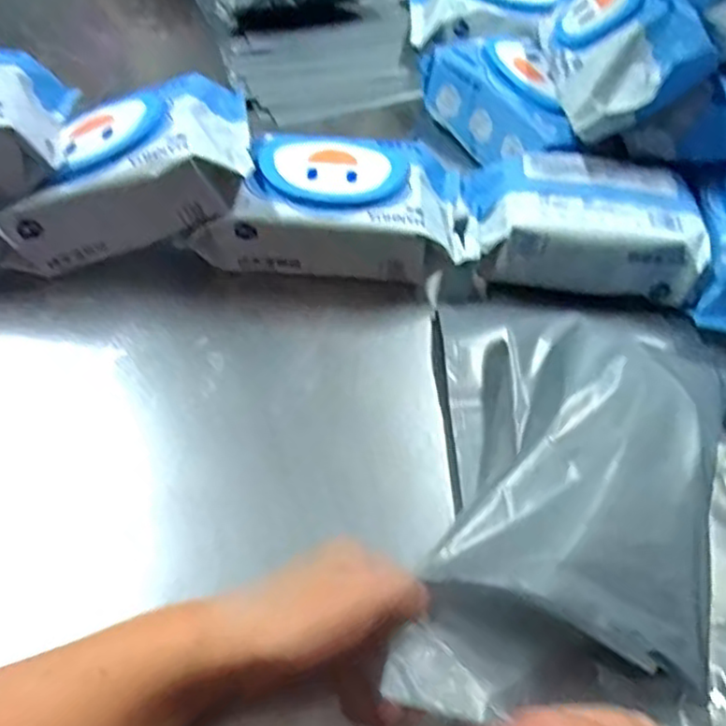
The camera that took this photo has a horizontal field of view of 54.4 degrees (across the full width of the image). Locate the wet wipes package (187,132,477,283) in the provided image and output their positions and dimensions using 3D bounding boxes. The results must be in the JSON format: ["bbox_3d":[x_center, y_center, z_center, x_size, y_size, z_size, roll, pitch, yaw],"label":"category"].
[{"bbox_3d":[-0.019,-0.127,0.558,0.202,0.070,0.101,3,56,-4],"label":"wet wipes package"}]

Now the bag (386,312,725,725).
[{"bbox_3d":[0.118,0.072,0.419,0.157,0.085,0.273,12,56,3],"label":"bag"}]

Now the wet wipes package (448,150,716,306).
[{"bbox_3d":[0.170,-0.114,0.559,0.181,0.059,0.103,7,55,0],"label":"wet wipes package"}]

